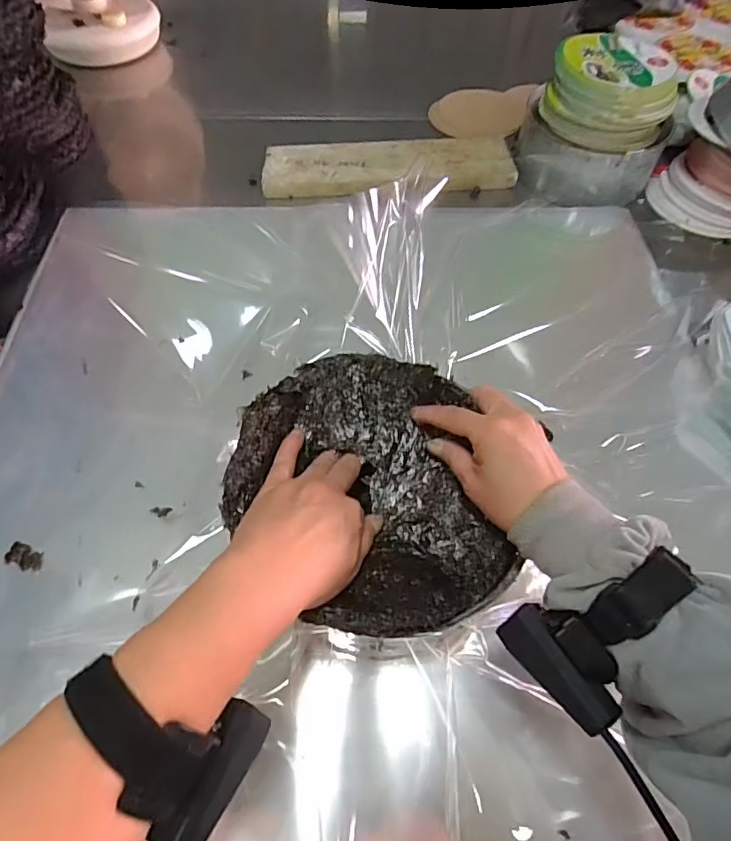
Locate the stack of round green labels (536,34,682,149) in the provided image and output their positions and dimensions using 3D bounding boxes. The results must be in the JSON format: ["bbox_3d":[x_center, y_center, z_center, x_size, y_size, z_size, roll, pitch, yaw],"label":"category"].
[{"bbox_3d":[0.302,-0.395,0.668,0.152,0.114,0.157,21,60,12],"label":"stack of round green labels"}]

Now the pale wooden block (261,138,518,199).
[{"bbox_3d":[0.032,-0.348,0.720,0.333,0.021,0.105,-5,58,-3],"label":"pale wooden block"}]

